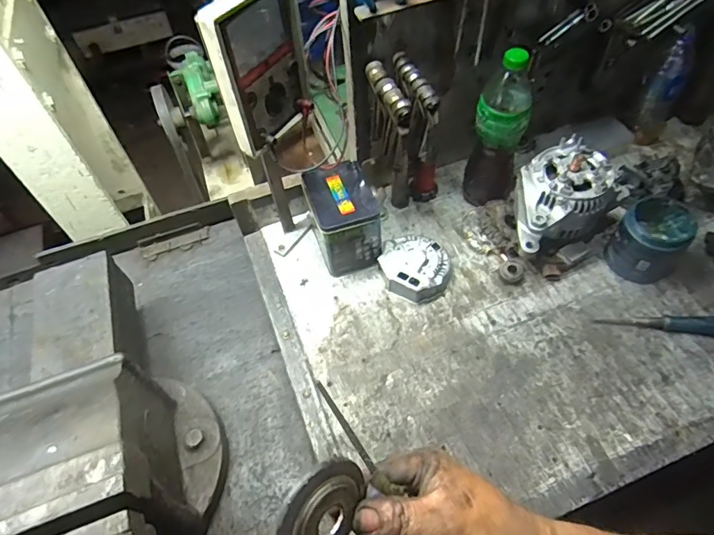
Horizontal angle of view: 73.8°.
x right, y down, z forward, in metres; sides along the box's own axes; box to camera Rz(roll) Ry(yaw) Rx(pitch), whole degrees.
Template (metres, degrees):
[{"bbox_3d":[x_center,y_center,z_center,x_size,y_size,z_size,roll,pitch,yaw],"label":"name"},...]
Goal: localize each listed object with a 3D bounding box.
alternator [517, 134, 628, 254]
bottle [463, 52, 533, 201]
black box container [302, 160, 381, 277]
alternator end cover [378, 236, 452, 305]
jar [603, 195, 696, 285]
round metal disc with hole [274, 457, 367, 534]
[{"bbox_3d":[0.311,-0.109,0.728,0.159,0.120,0.123,-17,55,-8],"label":"alternator"},{"bbox_3d":[0.217,-0.203,0.739,0.081,0.264,0.065,17,58,16],"label":"bottle"},{"bbox_3d":[-0.024,-0.078,0.761,0.094,0.121,0.127,-19,55,-8],"label":"black box container"},{"bbox_3d":[0.095,-0.002,0.761,0.113,0.039,0.114,-35,60,-20],"label":"alternator end cover"},{"bbox_3d":[0.439,-0.044,0.710,0.089,0.091,0.090,-2,54,3],"label":"jar"},{"bbox_3d":[-0.021,0.152,0.300,0.065,0.054,0.010,-45,27,-26],"label":"round metal disc with hole"}]

